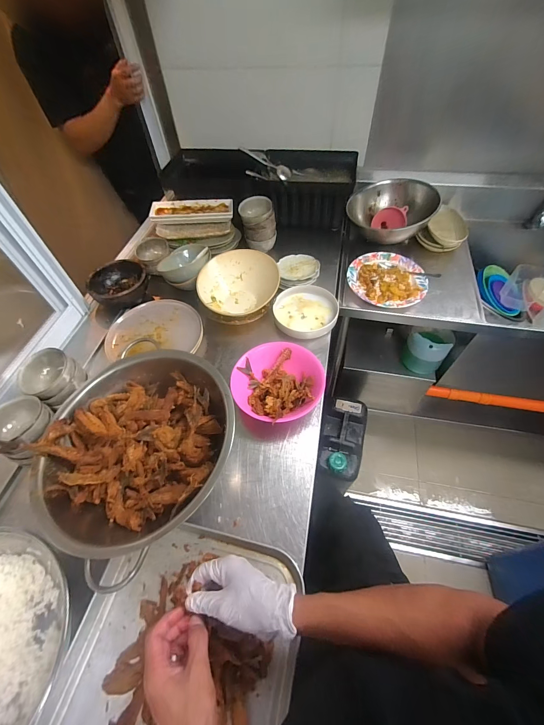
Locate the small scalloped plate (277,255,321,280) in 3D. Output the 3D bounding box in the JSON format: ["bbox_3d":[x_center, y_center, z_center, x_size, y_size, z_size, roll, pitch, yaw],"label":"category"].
[{"bbox_3d":[0.087,-0.309,0.978,0.128,0.019,0.132,-1,54,2],"label":"small scalloped plate"}]

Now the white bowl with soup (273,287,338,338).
[{"bbox_3d":[0.100,-0.154,0.902,0.190,0.039,0.175,16,56,14],"label":"white bowl with soup"}]

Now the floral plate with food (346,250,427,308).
[{"bbox_3d":[0.371,-0.270,0.980,0.224,0.040,0.237,-1,54,2],"label":"floral plate with food"}]

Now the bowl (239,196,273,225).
[{"bbox_3d":[-0.055,-0.512,1.014,0.108,0.048,0.095,-18,55,-10],"label":"bowl"}]

